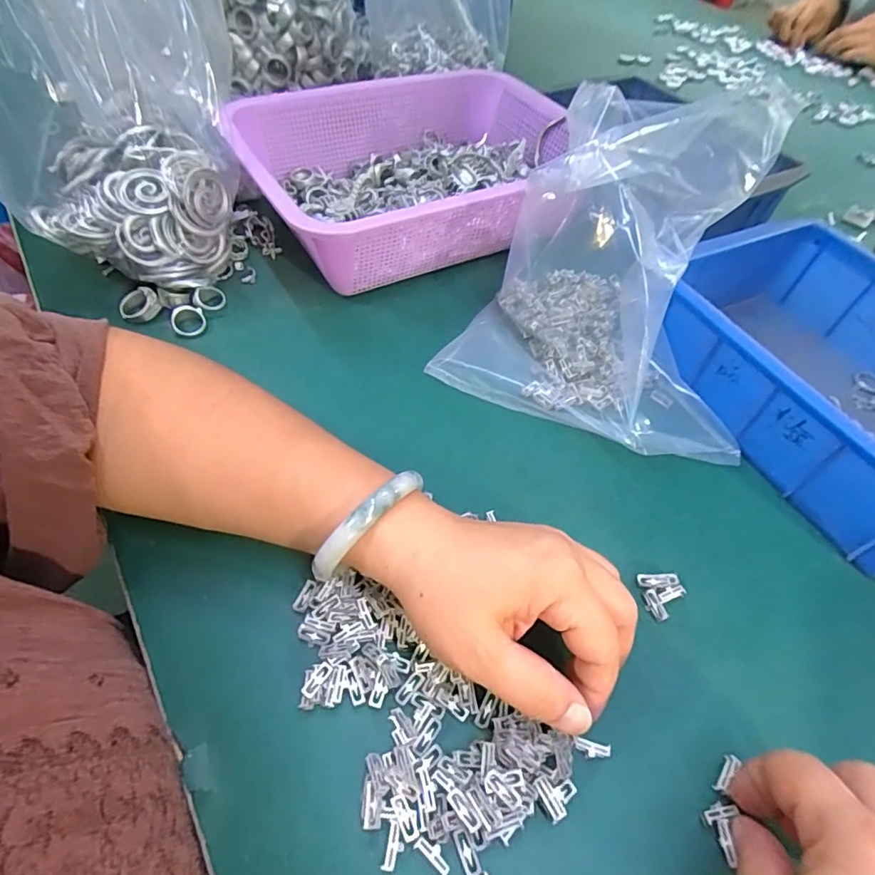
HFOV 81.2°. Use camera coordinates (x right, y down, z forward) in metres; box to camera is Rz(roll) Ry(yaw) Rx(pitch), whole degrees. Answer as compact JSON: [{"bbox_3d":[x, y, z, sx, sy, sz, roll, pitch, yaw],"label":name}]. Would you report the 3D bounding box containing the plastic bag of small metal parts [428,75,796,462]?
[{"bbox_3d":[0.127,-0.116,0.342,0.204,0.145,0.187,19,55,11],"label":"plastic bag of small metal parts"}]

